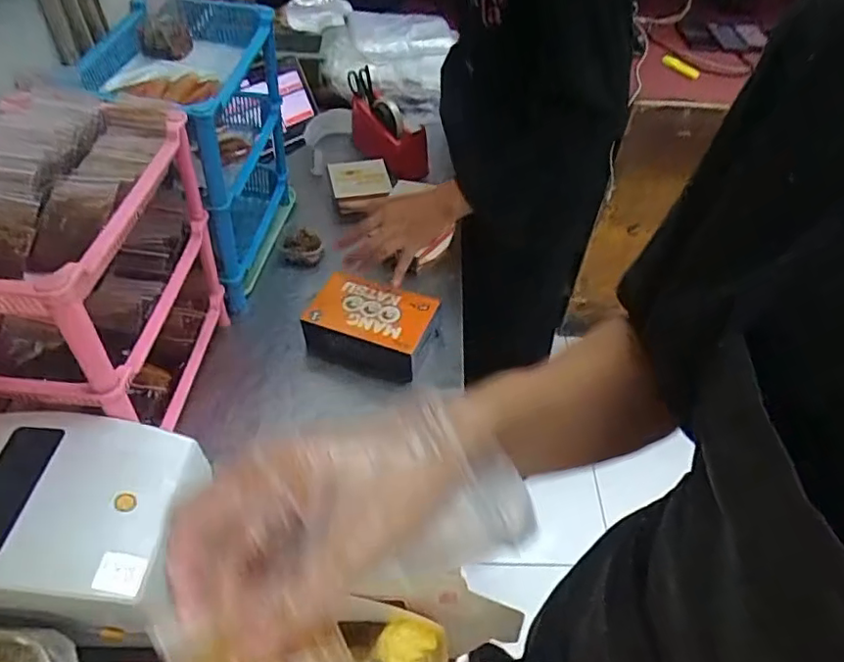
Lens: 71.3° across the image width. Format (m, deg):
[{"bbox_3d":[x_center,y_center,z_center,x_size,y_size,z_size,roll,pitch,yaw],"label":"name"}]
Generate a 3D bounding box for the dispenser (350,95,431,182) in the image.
[{"bbox_3d":[-0.063,-0.384,1.198,0.149,0.154,0.089,-1,48,-4],"label":"dispenser"}]

